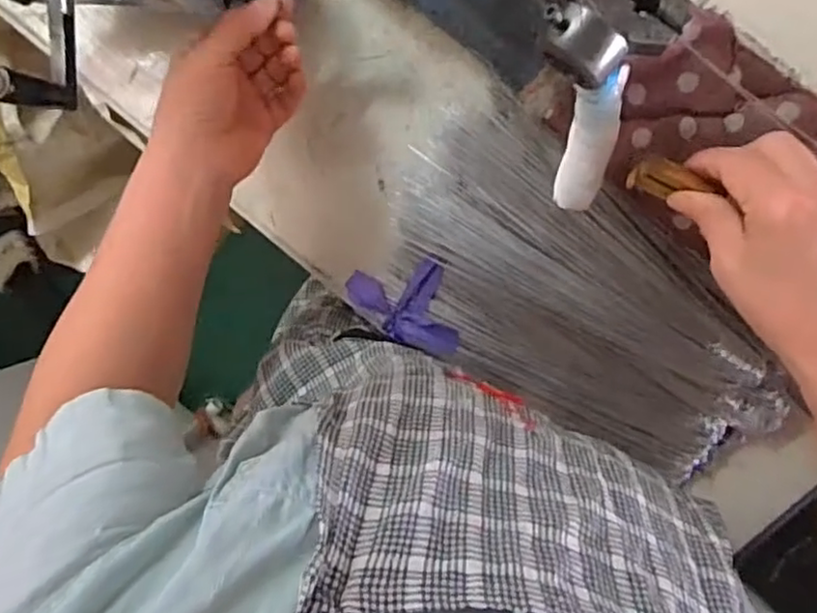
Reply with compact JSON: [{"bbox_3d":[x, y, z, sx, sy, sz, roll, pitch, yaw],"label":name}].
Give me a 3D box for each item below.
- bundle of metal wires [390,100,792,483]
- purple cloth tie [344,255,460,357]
[{"bbox_3d":[0.106,0.002,0.461,0.286,0.019,0.152,44,114,5],"label":"bundle of metal wires"},{"bbox_3d":[-0.004,0.004,0.488,0.071,0.013,0.069,-9,97,10],"label":"purple cloth tie"}]

